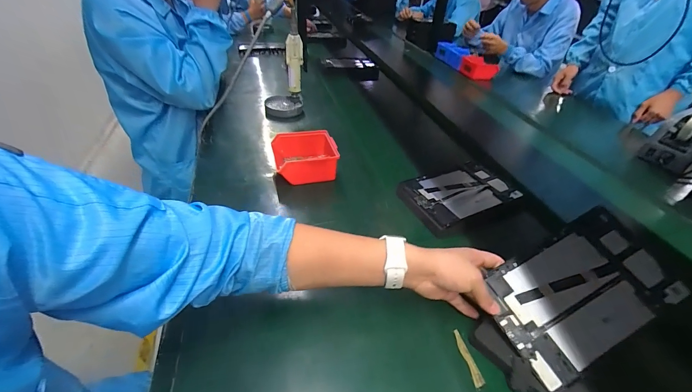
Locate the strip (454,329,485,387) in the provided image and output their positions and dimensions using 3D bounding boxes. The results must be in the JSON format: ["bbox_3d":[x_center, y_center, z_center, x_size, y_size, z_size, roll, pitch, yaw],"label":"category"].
[{"bbox_3d":[0.161,0.213,0.408,0.013,0.004,0.071,-2,38,-12],"label":"strip"}]

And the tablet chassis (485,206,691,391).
[{"bbox_3d":[0.309,0.127,0.411,0.223,0.008,0.143,-28,63,-7],"label":"tablet chassis"}]

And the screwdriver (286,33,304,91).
[{"bbox_3d":[-0.137,-0.351,0.821,0.043,0.142,0.035,1,38,-7],"label":"screwdriver"}]

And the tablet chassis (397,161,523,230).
[{"bbox_3d":[0.247,-0.010,0.671,0.253,0.019,0.141,-16,45,-25],"label":"tablet chassis"}]

